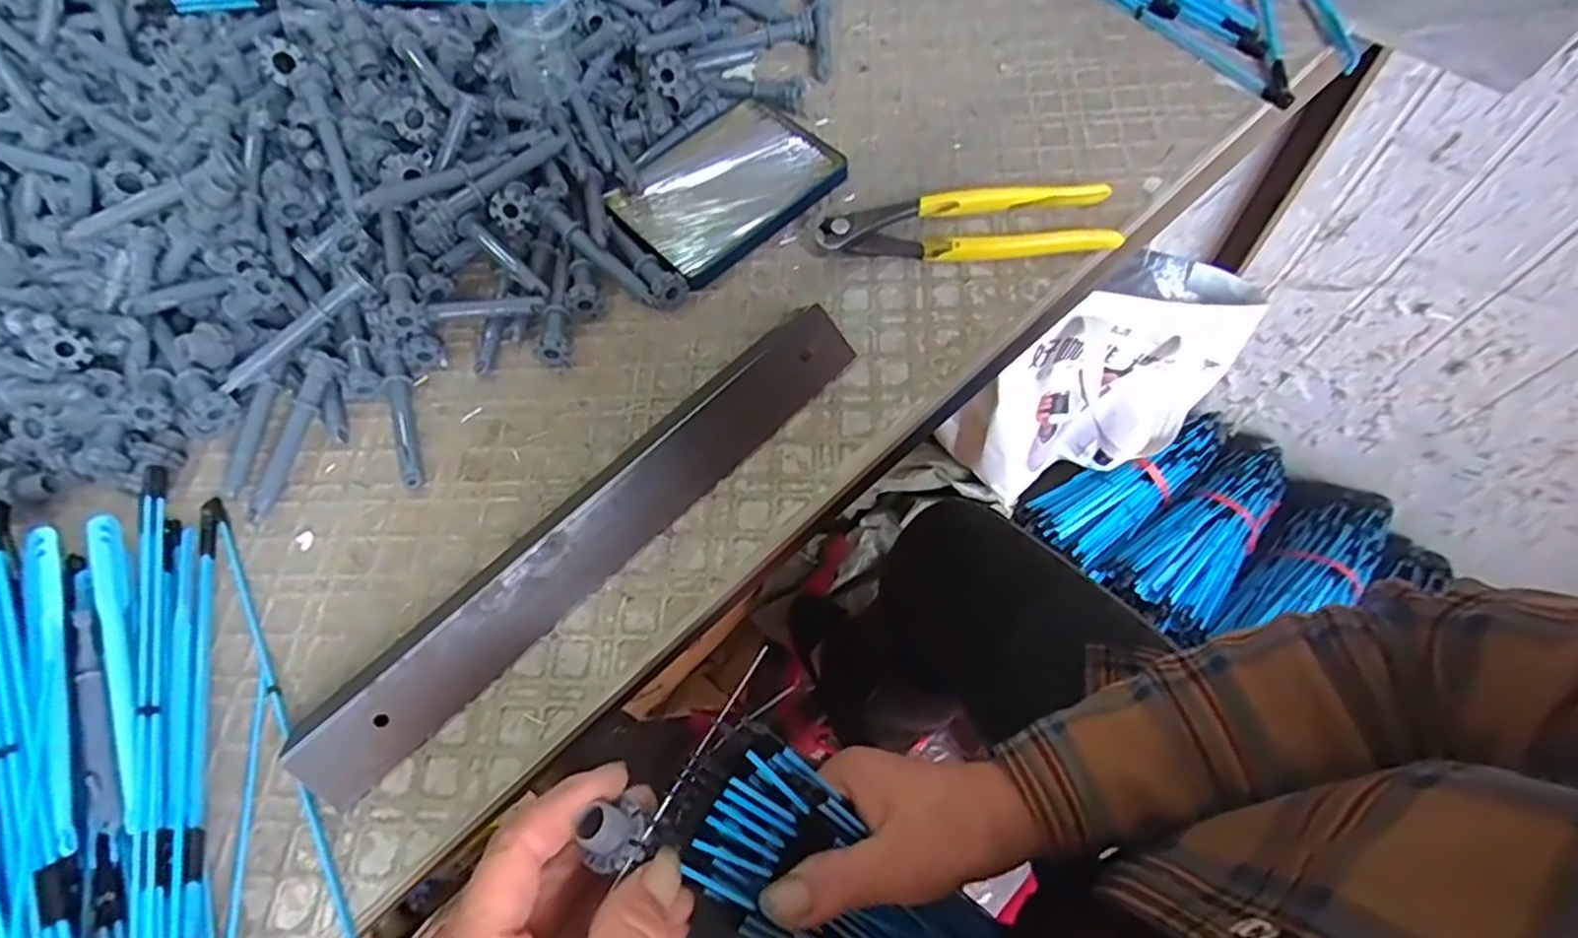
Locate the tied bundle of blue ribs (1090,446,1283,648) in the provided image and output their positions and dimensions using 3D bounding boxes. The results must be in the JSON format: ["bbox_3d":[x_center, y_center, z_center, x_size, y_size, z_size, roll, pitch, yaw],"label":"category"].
[{"bbox_3d":[0.545,0.085,0.926,0.303,0.048,0.124,-36,66,-12],"label":"tied bundle of blue ribs"}]

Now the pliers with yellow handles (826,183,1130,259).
[{"bbox_3d":[0.100,-0.139,0.417,0.162,0.020,0.044,-2,64,5],"label":"pliers with yellow handles"}]

